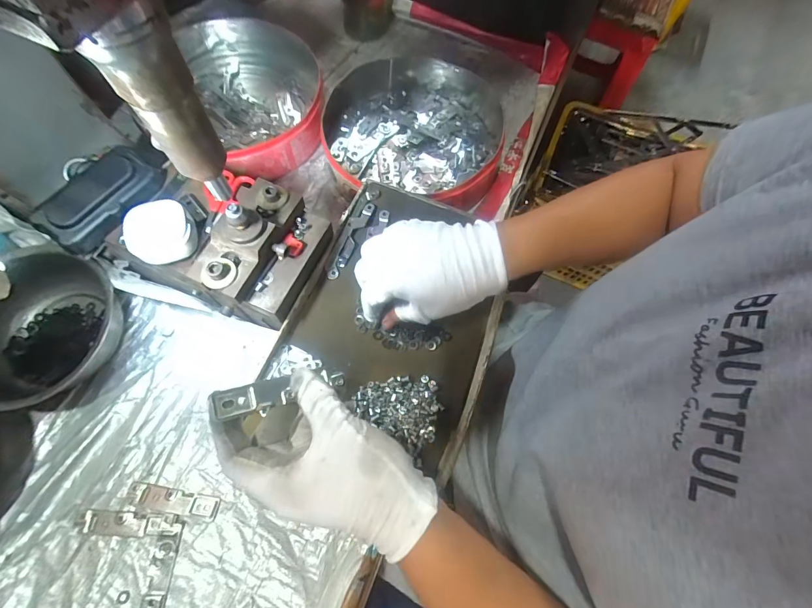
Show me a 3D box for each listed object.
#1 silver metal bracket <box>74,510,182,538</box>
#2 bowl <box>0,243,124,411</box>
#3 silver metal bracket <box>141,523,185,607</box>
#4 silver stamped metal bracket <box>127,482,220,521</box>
[{"bbox_3d":[-0.267,0.211,0.359,0.095,0.005,0.021,5,68,-2],"label":"silver metal bracket"},{"bbox_3d":[-0.385,0.029,0.393,0.147,0.061,0.167,25,69,5],"label":"bowl"},{"bbox_3d":[-0.226,0.249,0.346,0.019,0.004,0.077,6,68,-2],"label":"silver metal bracket"},{"bbox_3d":[-0.228,0.193,0.366,0.086,0.005,0.021,12,68,0],"label":"silver stamped metal bracket"}]

